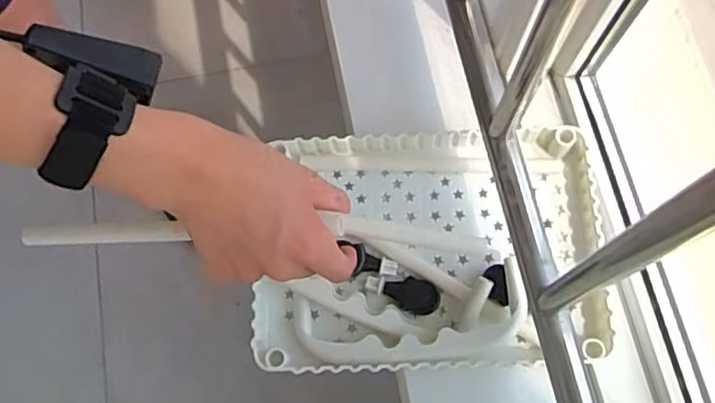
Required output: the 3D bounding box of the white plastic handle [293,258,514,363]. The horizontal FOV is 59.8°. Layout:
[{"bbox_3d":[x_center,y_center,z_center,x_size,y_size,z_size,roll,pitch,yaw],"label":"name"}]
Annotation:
[{"bbox_3d":[0.038,0.094,0.503,0.177,0.033,0.064,-8,70,-4],"label":"white plastic handle"}]

